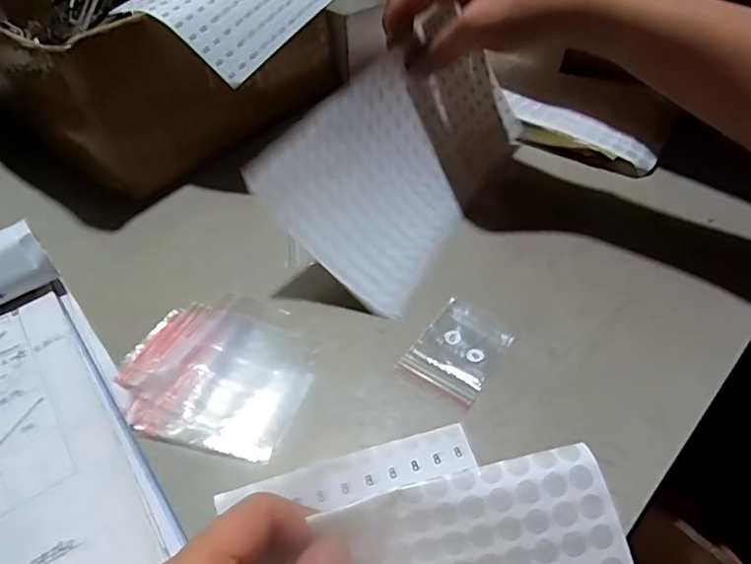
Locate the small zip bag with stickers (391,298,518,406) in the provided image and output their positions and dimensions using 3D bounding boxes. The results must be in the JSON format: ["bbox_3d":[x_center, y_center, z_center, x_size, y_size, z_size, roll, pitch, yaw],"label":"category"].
[{"bbox_3d":[0.050,0.041,0.332,0.049,0.004,0.062,30,54,24],"label":"small zip bag with stickers"}]

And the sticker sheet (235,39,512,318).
[{"bbox_3d":[0.027,-0.093,0.393,0.221,0.126,0.018,-49,19,-27],"label":"sticker sheet"}]

